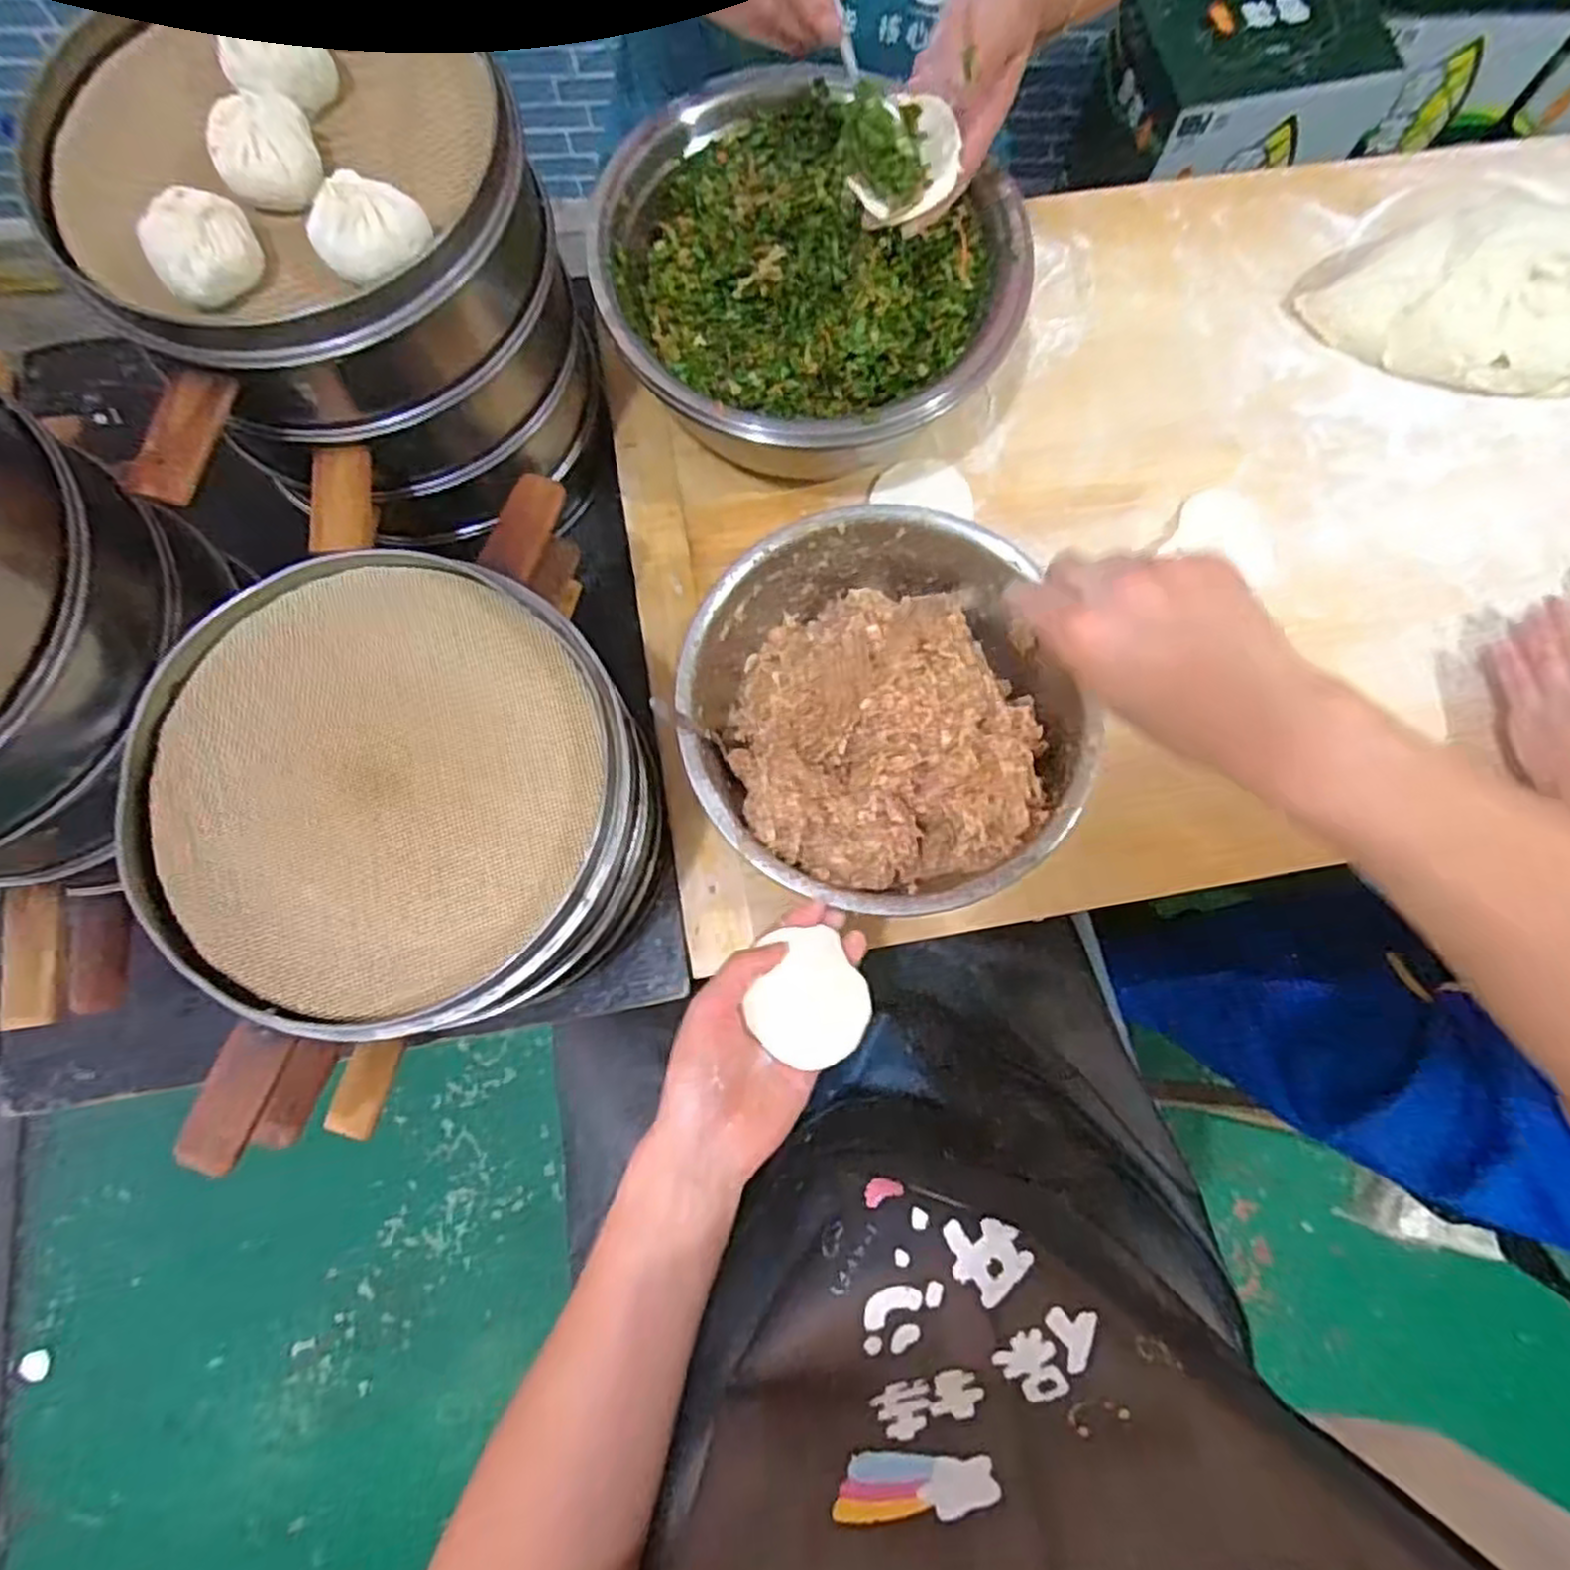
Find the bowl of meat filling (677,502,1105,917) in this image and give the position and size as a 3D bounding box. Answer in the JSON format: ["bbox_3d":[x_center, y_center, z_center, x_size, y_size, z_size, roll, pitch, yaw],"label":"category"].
[{"bbox_3d":[0.054,-0.039,0.531,0.229,0.105,0.250,0,79,-1],"label":"bowl of meat filling"}]

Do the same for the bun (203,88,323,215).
[{"bbox_3d":[-0.265,-0.324,0.398,0.042,0.031,0.042,-4,79,-2],"label":"bun"}]

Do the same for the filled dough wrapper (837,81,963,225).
[{"bbox_3d":[0.072,-0.389,0.477,0.063,0.048,0.058,0,79,-1],"label":"filled dough wrapper"}]

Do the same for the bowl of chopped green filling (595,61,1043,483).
[{"bbox_3d":[0.010,-0.373,0.589,0.280,0.118,0.249,-19,80,-5],"label":"bowl of chopped green filling"}]

